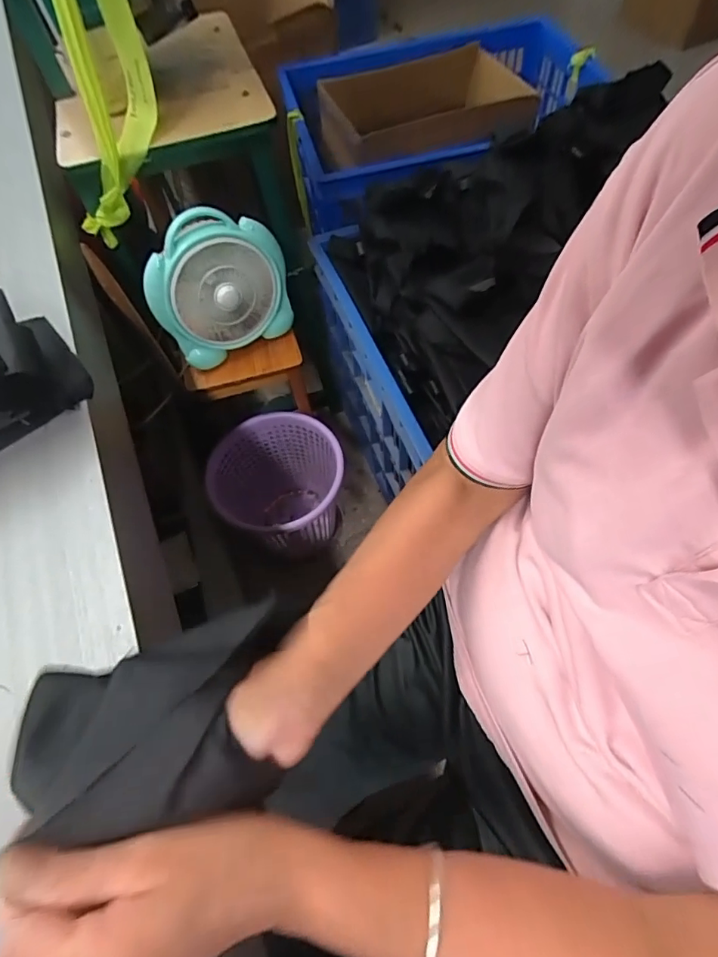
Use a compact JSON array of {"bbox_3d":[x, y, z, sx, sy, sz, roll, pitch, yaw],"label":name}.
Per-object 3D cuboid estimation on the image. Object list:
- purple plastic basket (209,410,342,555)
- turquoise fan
[{"bbox_3d":[-0.165,0.039,1.106,0.247,0.266,0.268,-2,60,3],"label":"purple plastic basket"},{"bbox_3d":[-0.236,-0.325,0.857,0.239,0.213,0.072,-29,62,-12],"label":"turquoise fan"}]

